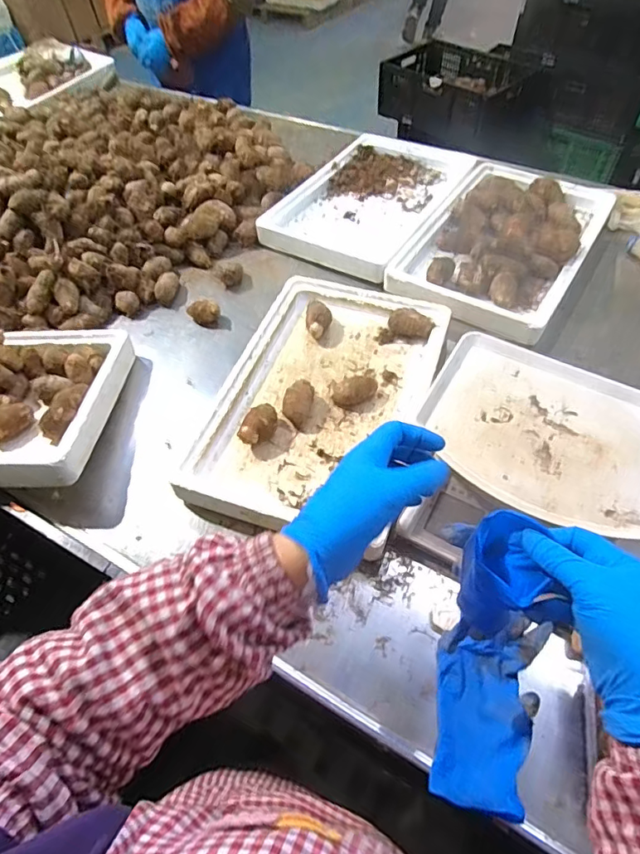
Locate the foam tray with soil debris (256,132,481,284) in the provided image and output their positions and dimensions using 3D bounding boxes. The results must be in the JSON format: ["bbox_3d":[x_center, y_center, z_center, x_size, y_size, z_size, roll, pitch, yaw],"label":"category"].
[{"bbox_3d":[0.119,-0.512,1.096,0.306,0.051,0.496,28,60,16],"label":"foam tray with soil debris"}]

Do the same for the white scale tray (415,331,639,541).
[{"bbox_3d":[0.278,0.002,0.600,0.291,0.025,0.224,27,59,15],"label":"white scale tray"}]

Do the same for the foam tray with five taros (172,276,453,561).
[{"bbox_3d":[0.012,-0.055,0.772,0.293,0.043,0.474,17,57,9],"label":"foam tray with five taros"}]

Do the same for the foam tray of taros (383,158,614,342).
[{"bbox_3d":[0.374,-0.387,0.997,0.310,0.068,0.528,29,60,17],"label":"foam tray of taros"}]

